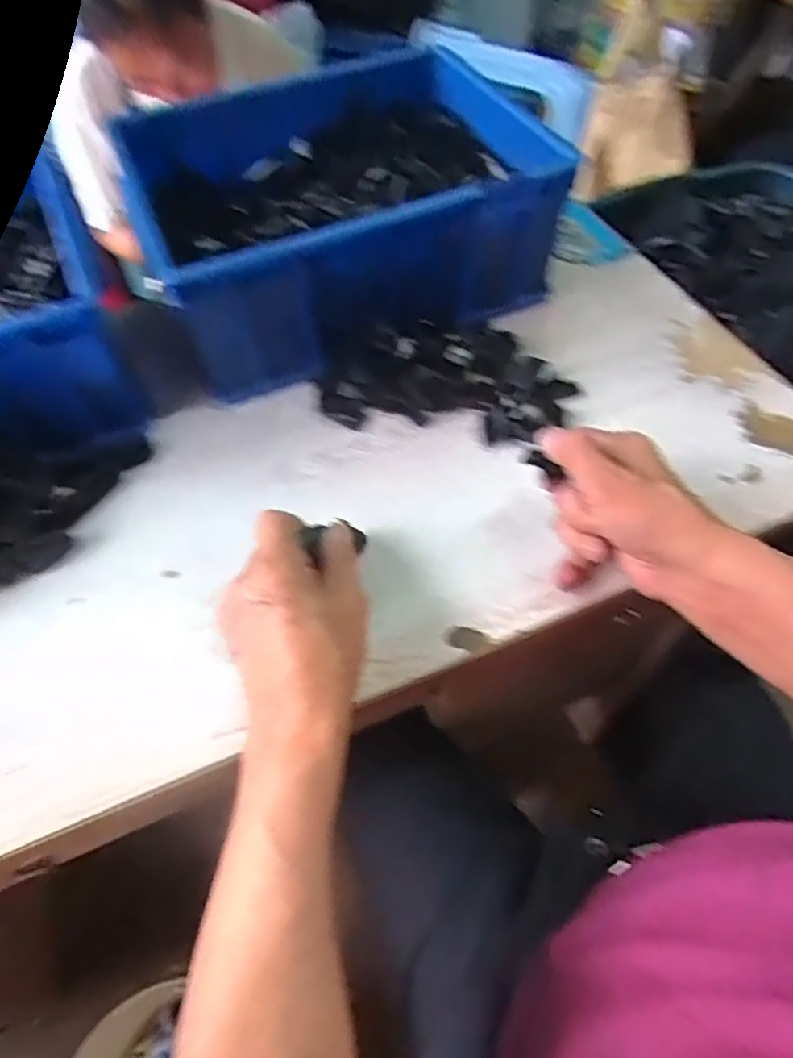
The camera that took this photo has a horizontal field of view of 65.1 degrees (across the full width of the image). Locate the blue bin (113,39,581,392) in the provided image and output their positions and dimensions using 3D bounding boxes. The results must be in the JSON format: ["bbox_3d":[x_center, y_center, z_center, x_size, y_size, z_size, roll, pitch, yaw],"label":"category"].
[{"bbox_3d":[-0.051,-0.284,0.565,0.320,0.133,0.278,-23,57,-12],"label":"blue bin"}]

